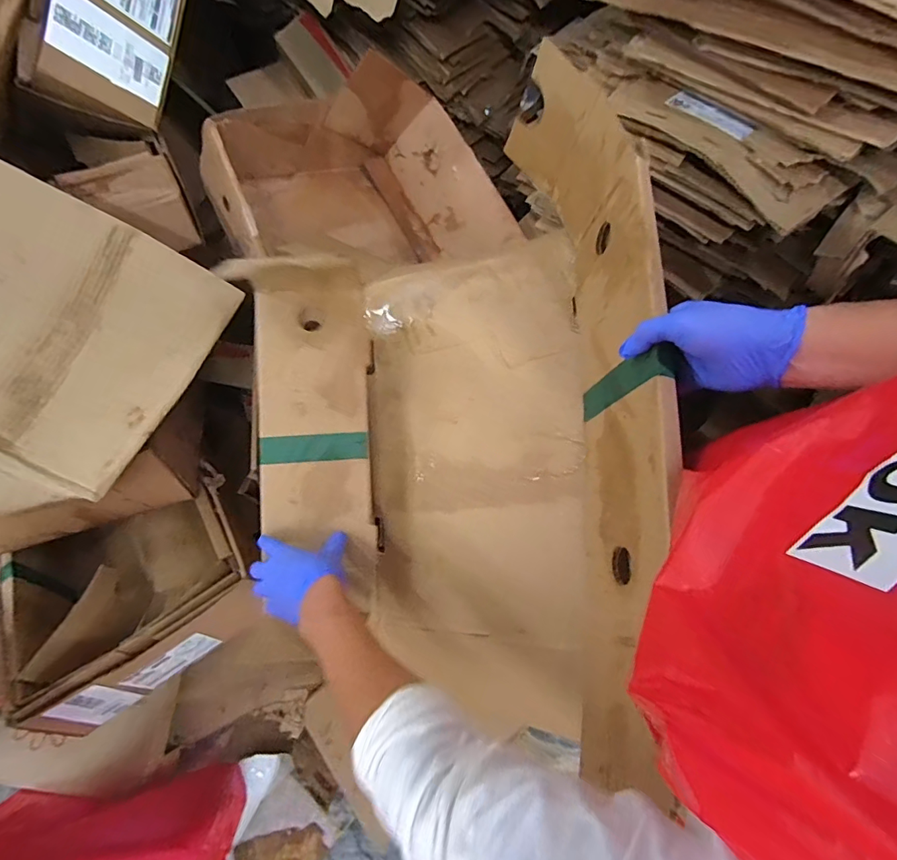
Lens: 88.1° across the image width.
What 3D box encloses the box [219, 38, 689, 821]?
[{"bbox_3d":[-0.010,-0.010,0.589,0.465,0.343,0.729,-5,74,-2],"label":"box"}]

